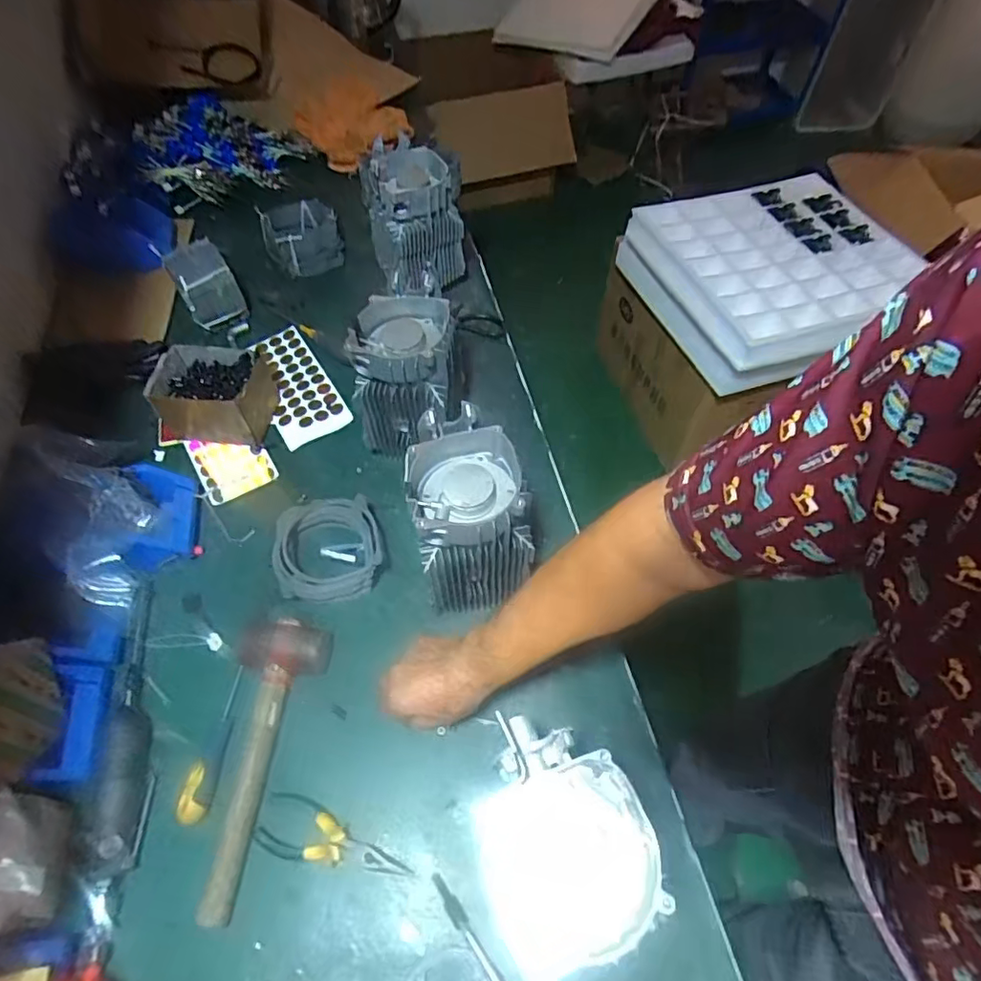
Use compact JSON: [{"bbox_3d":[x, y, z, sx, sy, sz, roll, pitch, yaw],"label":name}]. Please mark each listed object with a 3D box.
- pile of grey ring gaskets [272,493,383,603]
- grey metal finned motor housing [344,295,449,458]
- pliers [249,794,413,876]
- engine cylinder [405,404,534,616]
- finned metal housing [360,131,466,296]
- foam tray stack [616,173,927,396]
[{"bbox_3d":[-0.198,0.074,0.696,0.128,0.052,0.125,-9,57,-6],"label":"pile of grey ring gaskets"},{"bbox_3d":[-0.112,-0.137,0.753,0.111,0.211,0.108,0,56,0],"label":"grey metal finned motor housing"},{"bbox_3d":[-0.154,0.346,0.548,0.153,0.018,0.052,18,58,12],"label":"pliers"},{"bbox_3d":[-0.025,0.038,0.644,0.117,0.210,0.136,-11,57,-7],"label":"engine cylinder"},{"bbox_3d":[-0.125,-0.445,0.922,0.138,0.183,0.114,-25,60,-15],"label":"finned metal housing"},{"bbox_3d":[0.644,-0.518,1.316,0.599,0.172,0.507,-16,66,-10],"label":"foam tray stack"}]

